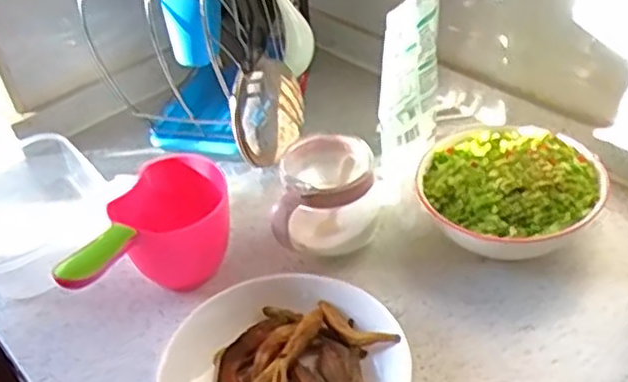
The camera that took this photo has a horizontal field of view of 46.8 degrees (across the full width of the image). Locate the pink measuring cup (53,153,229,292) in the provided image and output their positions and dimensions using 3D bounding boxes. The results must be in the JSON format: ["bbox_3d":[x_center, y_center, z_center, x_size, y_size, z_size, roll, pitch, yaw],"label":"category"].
[{"bbox_3d":[-0.154,0.047,0.676,0.180,0.101,0.099,-31,44,-27],"label":"pink measuring cup"}]

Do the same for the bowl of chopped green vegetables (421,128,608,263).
[{"bbox_3d":[0.189,0.005,0.700,0.164,0.078,0.141,-8,38,-1],"label":"bowl of chopped green vegetables"}]

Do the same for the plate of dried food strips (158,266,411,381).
[{"bbox_3d":[-0.020,0.146,0.584,0.181,0.048,0.190,-4,38,4],"label":"plate of dried food strips"}]

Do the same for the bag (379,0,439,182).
[{"bbox_3d":[0.097,-0.101,0.752,0.089,0.199,0.017,-27,41,-34],"label":"bag"}]

